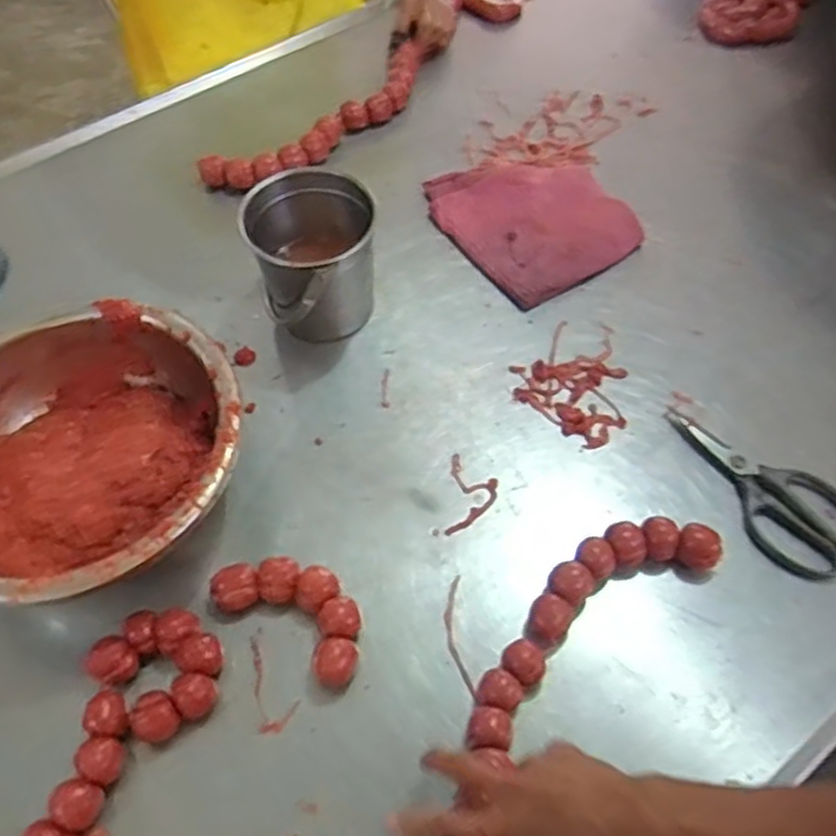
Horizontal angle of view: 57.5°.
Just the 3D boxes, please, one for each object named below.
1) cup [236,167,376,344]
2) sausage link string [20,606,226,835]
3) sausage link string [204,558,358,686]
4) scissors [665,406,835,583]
[{"bbox_3d":[-0.104,-0.153,0.781,0.126,0.139,0.135,0,59,0],"label":"cup"},{"bbox_3d":[-0.242,0.241,0.597,0.094,0.032,0.197,34,64,19],"label":"sausage link string"},{"bbox_3d":[-0.102,0.162,0.652,0.141,0.033,0.073,31,63,18],"label":"sausage link string"},{"bbox_3d":[0.317,0.061,0.715,0.099,0.020,0.202,-36,65,-20],"label":"scissors"}]

